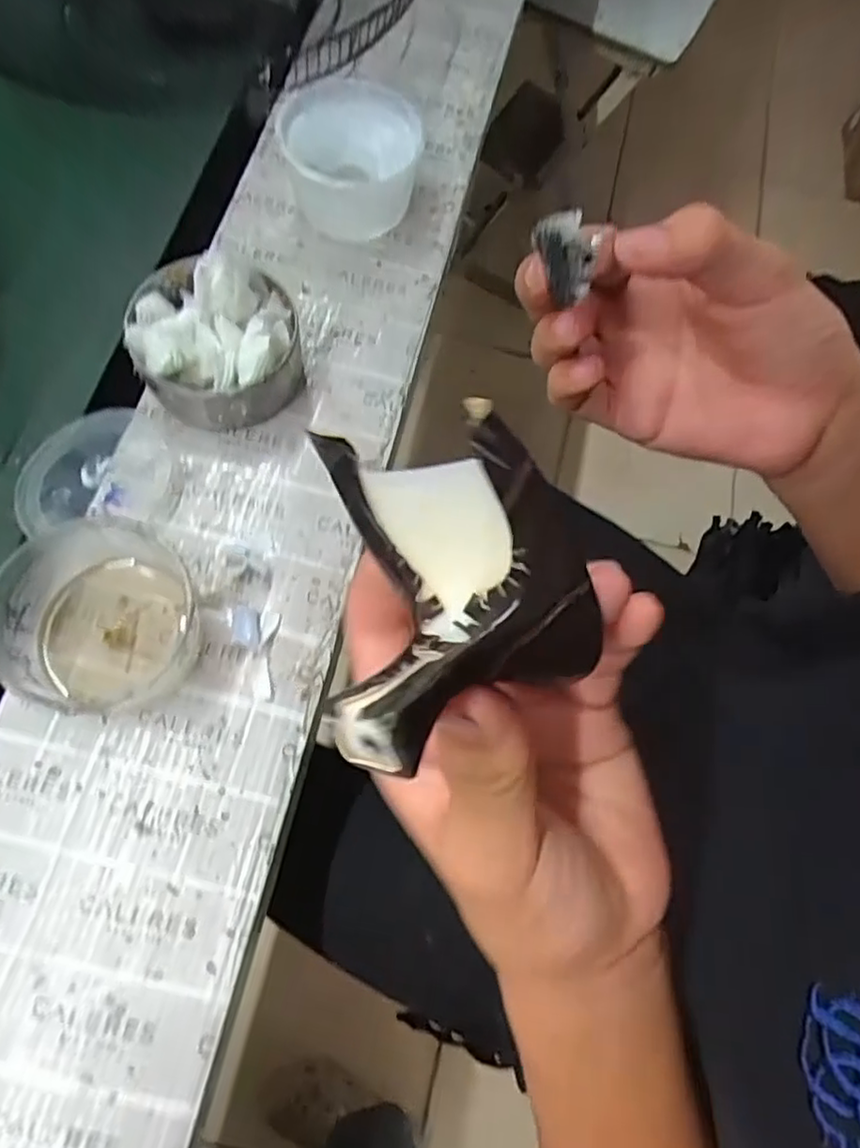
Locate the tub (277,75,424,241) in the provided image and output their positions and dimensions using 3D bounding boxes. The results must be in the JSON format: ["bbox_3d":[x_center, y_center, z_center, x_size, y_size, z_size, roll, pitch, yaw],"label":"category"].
[{"bbox_3d":[-0.065,-0.336,0.555,0.112,0.061,0.096,3,70,-5],"label":"tub"}]

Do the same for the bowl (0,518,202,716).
[{"bbox_3d":[-0.209,0.023,0.424,0.107,0.061,0.115,2,70,-5],"label":"bowl"}]

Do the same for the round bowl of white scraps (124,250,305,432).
[{"bbox_3d":[-0.156,-0.174,0.486,0.113,0.086,0.121,2,70,-5],"label":"round bowl of white scraps"}]

